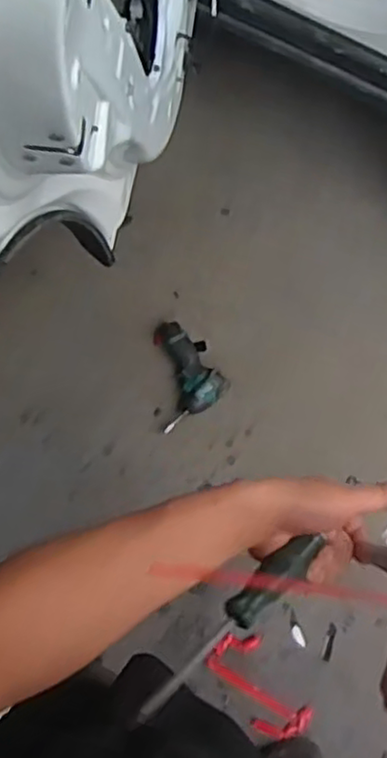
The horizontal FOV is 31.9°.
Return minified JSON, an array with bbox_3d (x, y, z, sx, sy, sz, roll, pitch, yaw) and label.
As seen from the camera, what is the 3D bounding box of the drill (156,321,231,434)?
[{"bbox_3d":[-0.005,-0.018,1.533,0.149,0.065,0.250,-7,72,-2],"label":"drill"}]

